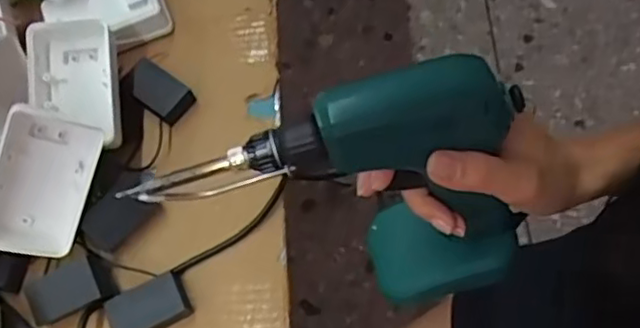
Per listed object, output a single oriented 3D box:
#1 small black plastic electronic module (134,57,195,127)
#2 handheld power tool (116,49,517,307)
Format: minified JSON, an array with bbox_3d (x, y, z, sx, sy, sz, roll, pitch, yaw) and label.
[{"bbox_3d":[-0.116,-0.052,0.469,0.046,0.019,0.028,36,75,18],"label":"small black plastic electronic module"},{"bbox_3d":[0.015,0.026,0.346,0.196,0.159,0.077,-10,68,-6],"label":"handheld power tool"}]

